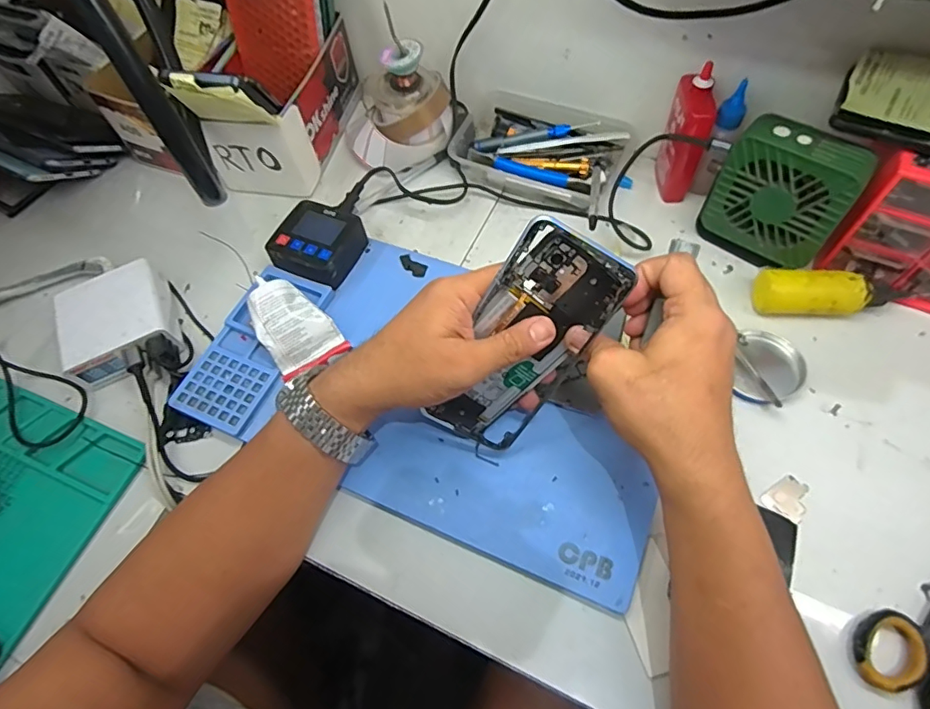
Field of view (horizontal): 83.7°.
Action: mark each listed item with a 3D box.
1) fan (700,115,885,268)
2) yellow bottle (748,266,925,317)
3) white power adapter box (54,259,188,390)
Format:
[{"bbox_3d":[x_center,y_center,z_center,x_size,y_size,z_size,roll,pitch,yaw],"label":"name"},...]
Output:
[{"bbox_3d":[0.263,-0.129,0.440,0.046,0.115,0.100,-42,68,-18],"label":"fan"},{"bbox_3d":[0.311,-0.051,0.440,0.120,0.037,0.040,2,62,3],"label":"yellow bottle"},{"bbox_3d":[-0.310,-0.027,0.466,0.088,0.046,0.093,-25,64,-10],"label":"white power adapter box"}]

